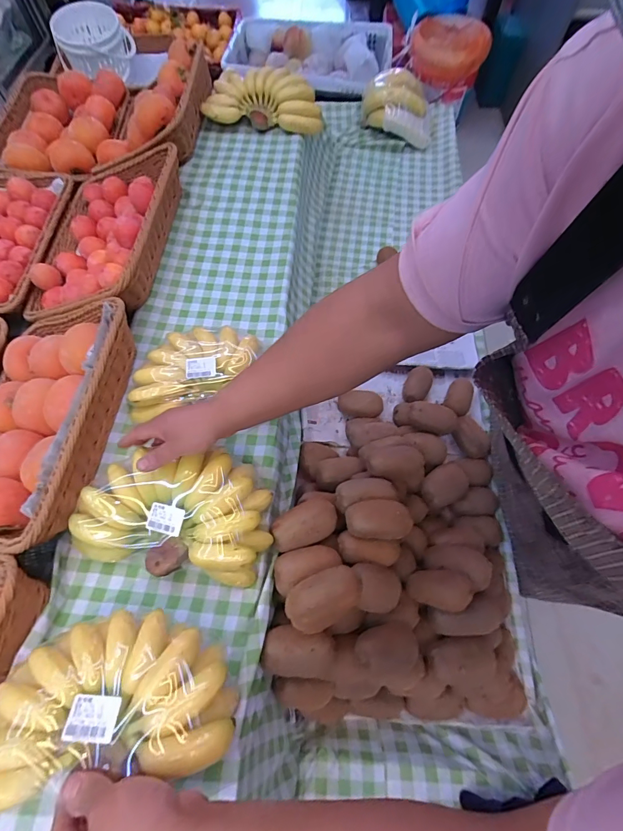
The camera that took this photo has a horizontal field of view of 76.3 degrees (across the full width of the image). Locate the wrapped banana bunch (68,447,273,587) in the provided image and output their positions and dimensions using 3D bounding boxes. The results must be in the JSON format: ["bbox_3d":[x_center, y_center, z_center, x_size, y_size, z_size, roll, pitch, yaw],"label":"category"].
[{"bbox_3d":[-0.153,0.104,0.454,0.203,0.054,0.141,7,65,3],"label":"wrapped banana bunch"}]

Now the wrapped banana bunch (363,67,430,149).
[{"bbox_3d":[0.223,-0.785,1.017,0.189,0.119,0.111,10,65,5],"label":"wrapped banana bunch"}]

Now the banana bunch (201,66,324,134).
[{"bbox_3d":[-0.097,-0.622,0.794,0.235,0.070,0.113,-12,66,-5],"label":"banana bunch"}]

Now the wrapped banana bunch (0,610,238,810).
[{"bbox_3d":[-0.169,0.241,0.344,0.195,0.055,0.129,-6,41,-3],"label":"wrapped banana bunch"}]

